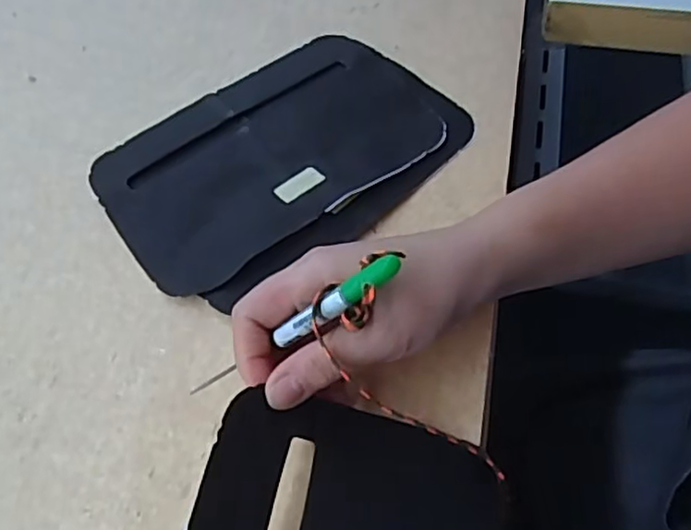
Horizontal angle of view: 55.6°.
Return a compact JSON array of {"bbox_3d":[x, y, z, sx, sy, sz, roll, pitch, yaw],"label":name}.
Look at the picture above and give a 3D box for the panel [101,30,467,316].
[{"bbox_3d":[-0.038,-0.068,0.392,0.200,0.013,0.140,-34,62,-15],"label":"panel"}]

